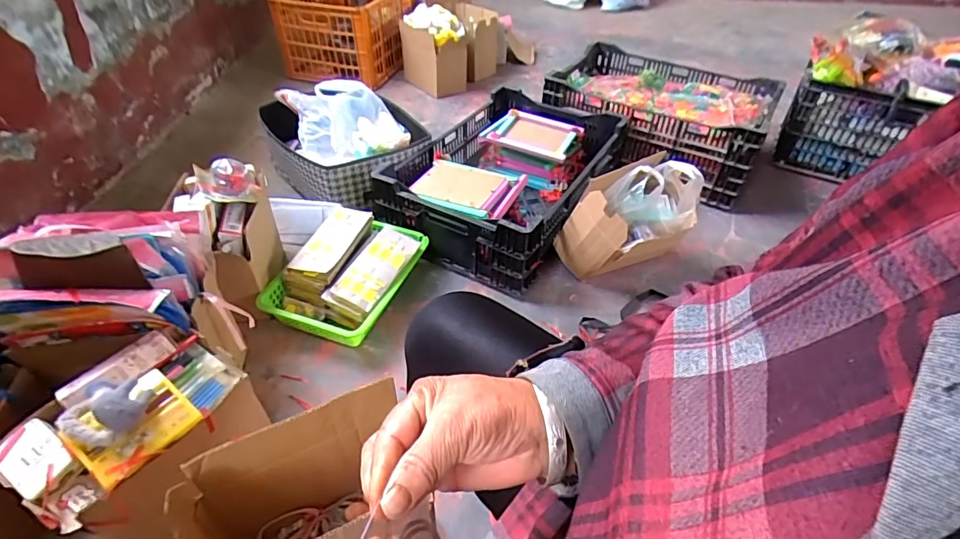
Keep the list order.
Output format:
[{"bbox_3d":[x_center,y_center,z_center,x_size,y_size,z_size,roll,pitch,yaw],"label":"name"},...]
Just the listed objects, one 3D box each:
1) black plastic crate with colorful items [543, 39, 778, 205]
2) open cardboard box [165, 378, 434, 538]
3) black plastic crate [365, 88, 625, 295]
[{"bbox_3d":[0.538,-0.481,1.491,0.602,0.198,0.447,23,47,21],"label":"black plastic crate with colorful items"},{"bbox_3d":[-0.150,0.237,0.458,0.204,0.178,0.121,-20,47,-22],"label":"open cardboard box"},{"bbox_3d":[0.076,-0.246,1.277,0.435,0.181,0.607,25,48,23],"label":"black plastic crate"}]

